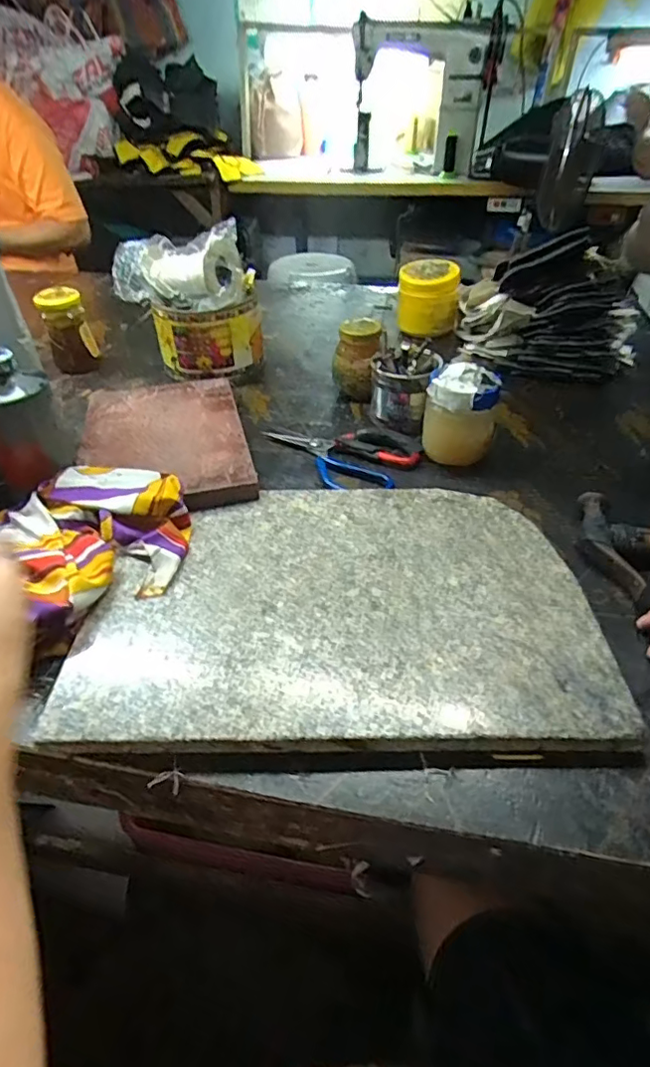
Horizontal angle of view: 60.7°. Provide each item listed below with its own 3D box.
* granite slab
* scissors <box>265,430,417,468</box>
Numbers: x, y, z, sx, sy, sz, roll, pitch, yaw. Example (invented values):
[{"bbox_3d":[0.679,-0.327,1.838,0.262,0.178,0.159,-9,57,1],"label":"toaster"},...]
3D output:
[{"bbox_3d":[0.011,0.054,0.466,0.391,0.022,0.267,0,40,2],"label":"granite slab"},{"bbox_3d":[0.020,-0.109,0.652,0.182,0.011,0.047,11,41,13],"label":"scissors"}]

